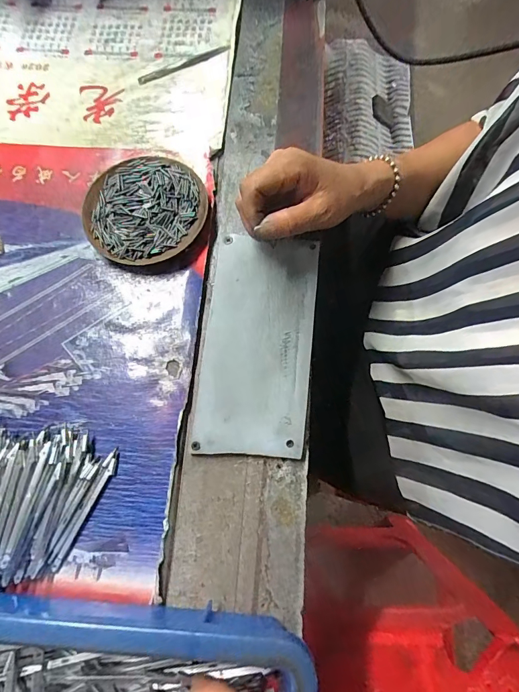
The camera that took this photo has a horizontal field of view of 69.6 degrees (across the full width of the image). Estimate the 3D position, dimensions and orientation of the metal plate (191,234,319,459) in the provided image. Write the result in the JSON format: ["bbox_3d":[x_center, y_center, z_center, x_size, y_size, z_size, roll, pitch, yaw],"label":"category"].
[{"bbox_3d":[-0.002,-0.007,0.330,0.093,0.005,0.195,7,75,3],"label":"metal plate"}]

